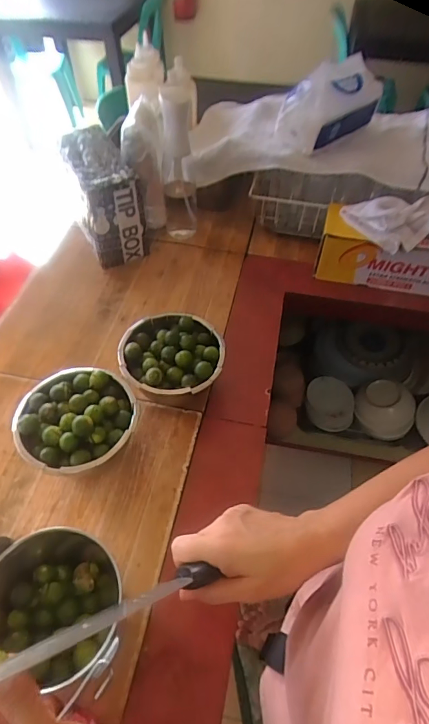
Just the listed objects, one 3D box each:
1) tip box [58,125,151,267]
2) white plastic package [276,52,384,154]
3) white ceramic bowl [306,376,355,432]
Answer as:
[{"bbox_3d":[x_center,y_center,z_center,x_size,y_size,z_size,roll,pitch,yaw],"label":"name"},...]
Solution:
[{"bbox_3d":[-0.234,-0.331,0.897,0.120,0.196,0.227,-29,58,-21],"label":"tip box"},{"bbox_3d":[0.225,-0.513,0.844,0.183,0.118,0.110,-33,60,-24],"label":"white plastic package"},{"bbox_3d":[0.359,0.130,1.368,0.130,0.088,0.161,-5,53,-5],"label":"white ceramic bowl"}]

